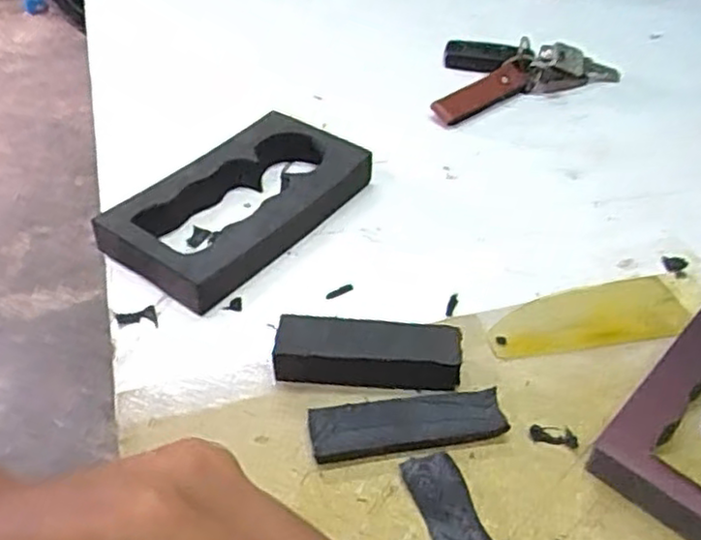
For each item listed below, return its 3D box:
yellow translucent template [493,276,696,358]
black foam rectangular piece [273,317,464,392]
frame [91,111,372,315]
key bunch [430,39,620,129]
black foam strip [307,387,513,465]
[{"bbox_3d":[0.117,0.023,0.350,0.102,0.005,0.035,-8,44,-9],"label":"yellow translucent template"},{"bbox_3d":[0.008,0.039,0.321,0.081,0.025,0.025,4,43,4],"label":"black foam rectangular piece"},{"bbox_3d":[-0.062,-0.039,0.399,0.083,0.028,0.138,29,50,27],"label":"frame"},{"bbox_3d":[0.125,-0.135,0.501,0.122,0.031,0.093,11,44,10],"label":"key bunch"},{"bbox_3d":[0.024,0.064,0.297,0.079,0.005,0.023,-7,61,-10],"label":"black foam strip"}]

